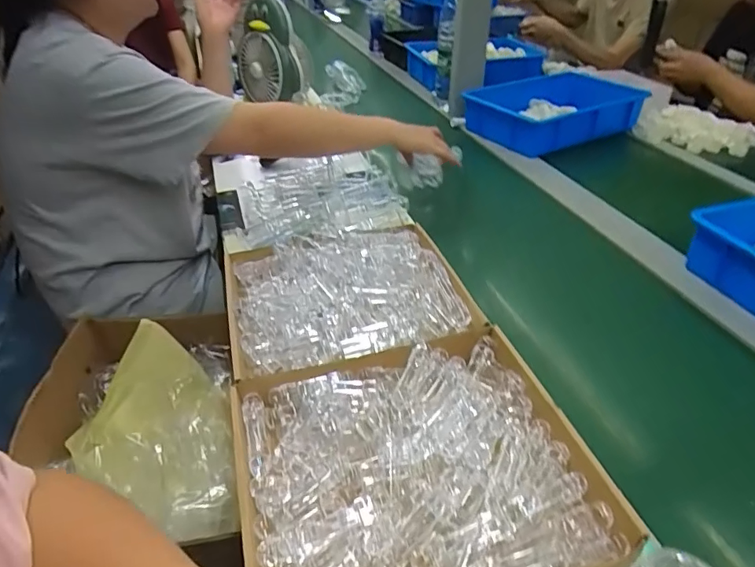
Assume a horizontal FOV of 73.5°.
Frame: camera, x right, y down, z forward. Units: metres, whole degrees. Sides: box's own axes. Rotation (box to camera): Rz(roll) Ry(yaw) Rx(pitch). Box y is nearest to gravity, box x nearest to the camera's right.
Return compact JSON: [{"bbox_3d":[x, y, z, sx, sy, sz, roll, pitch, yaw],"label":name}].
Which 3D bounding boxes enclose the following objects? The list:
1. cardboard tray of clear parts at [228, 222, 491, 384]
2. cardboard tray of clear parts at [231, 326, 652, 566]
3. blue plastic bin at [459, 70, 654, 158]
[{"bbox_3d":[-0.046,0.008,0.678,0.304,0.059,0.267,-10,38,-12],"label":"cardboard tray of clear parts"},{"bbox_3d":[0.033,0.168,0.478,0.317,0.047,0.277,-11,38,-12],"label":"cardboard tray of clear parts"},{"bbox_3d":[0.461,-0.460,1.327,0.415,0.106,0.282,-16,39,-19],"label":"blue plastic bin"}]

